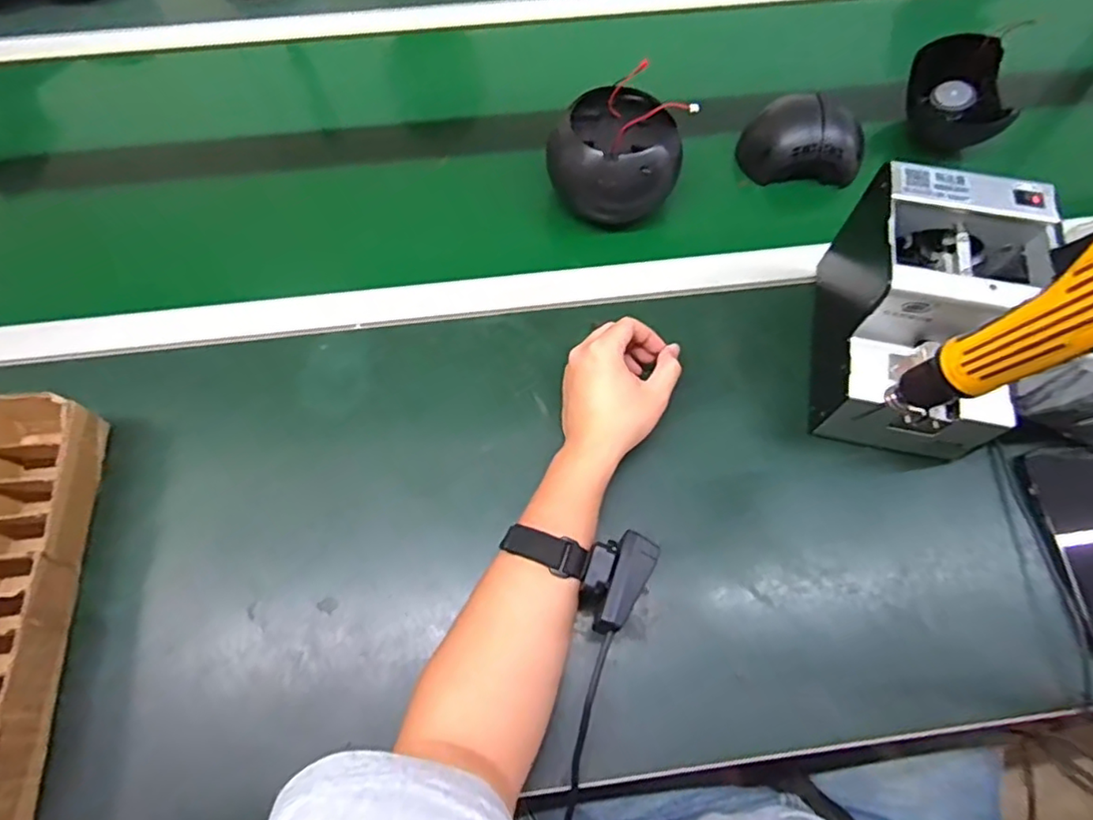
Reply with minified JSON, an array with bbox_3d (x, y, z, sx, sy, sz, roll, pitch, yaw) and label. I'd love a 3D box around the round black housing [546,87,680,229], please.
[{"bbox_3d":[0.067,-0.251,0.624,0.126,0.098,0.107,8,65,3],"label":"round black housing"}]

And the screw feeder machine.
[{"bbox_3d":[0.310,-0.076,0.506,0.130,0.151,0.183,13,65,6],"label":"screw feeder machine"}]

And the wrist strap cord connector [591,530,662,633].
[{"bbox_3d":[0.057,0.123,0.436,0.027,0.020,0.073,23,65,10],"label":"wrist strap cord connector"}]

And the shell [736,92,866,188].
[{"bbox_3d":[0.276,-0.286,0.656,0.124,0.066,0.074,21,66,9],"label":"shell"}]

